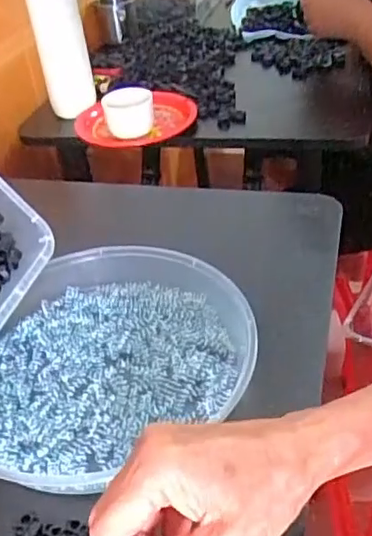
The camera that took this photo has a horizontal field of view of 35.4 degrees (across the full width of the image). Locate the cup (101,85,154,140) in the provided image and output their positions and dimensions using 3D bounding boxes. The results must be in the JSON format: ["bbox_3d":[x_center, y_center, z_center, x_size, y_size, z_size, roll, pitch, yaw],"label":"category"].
[{"bbox_3d":[-0.078,-0.216,0.795,0.066,0.051,0.056,-7,38,-1],"label":"cup"}]

